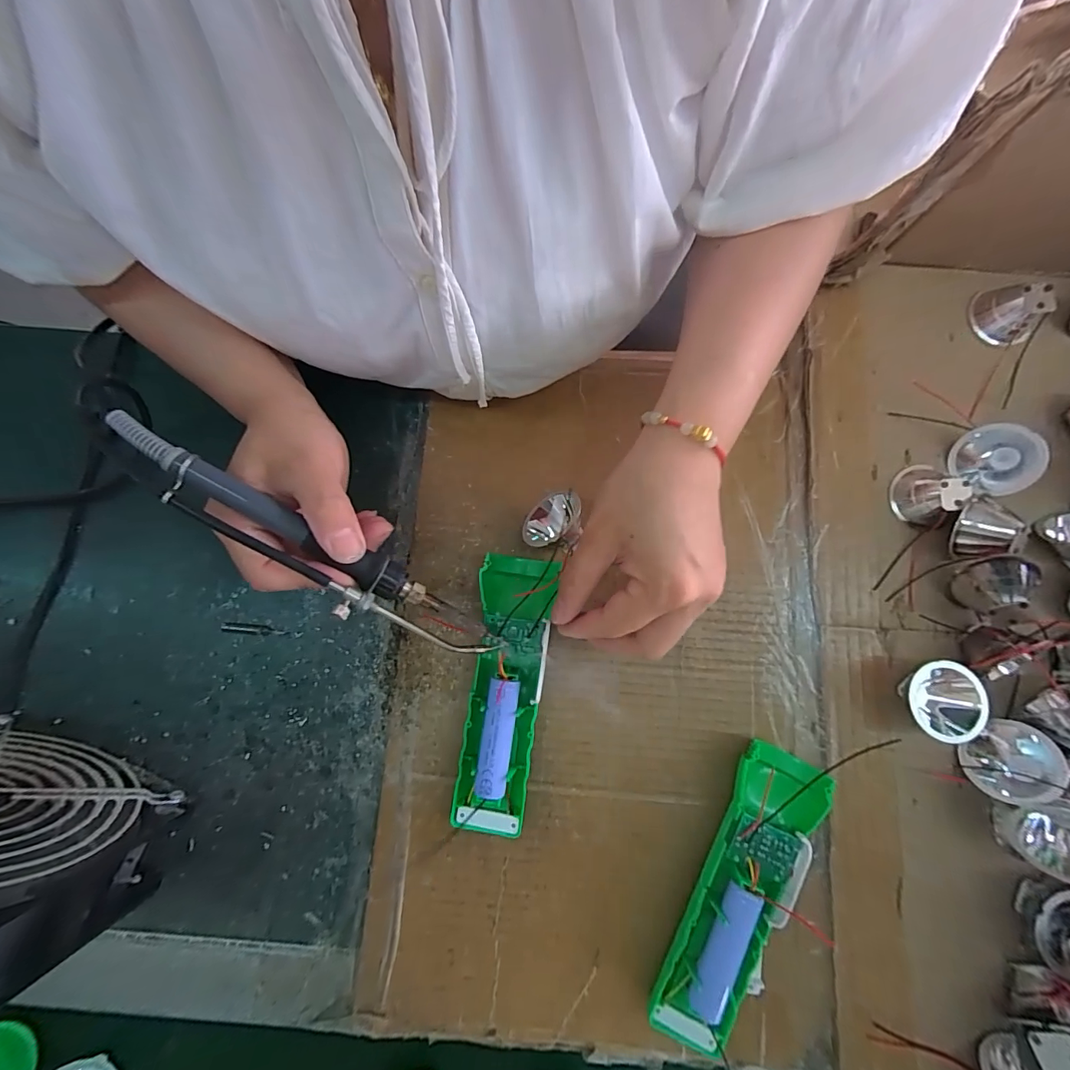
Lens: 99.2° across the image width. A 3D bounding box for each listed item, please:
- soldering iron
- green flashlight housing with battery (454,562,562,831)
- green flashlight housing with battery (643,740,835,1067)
[{"bbox_3d":[-0.108,0.010,0.224,0.203,0.018,0.029,34,79,-13],"label":"soldering iron"},{"bbox_3d":[-0.018,0.091,0.272,0.044,0.026,0.157,7,79,3],"label":"green flashlight housing with battery"},{"bbox_3d":[0.113,0.194,0.251,0.047,0.026,0.152,27,81,4],"label":"green flashlight housing with battery"}]

